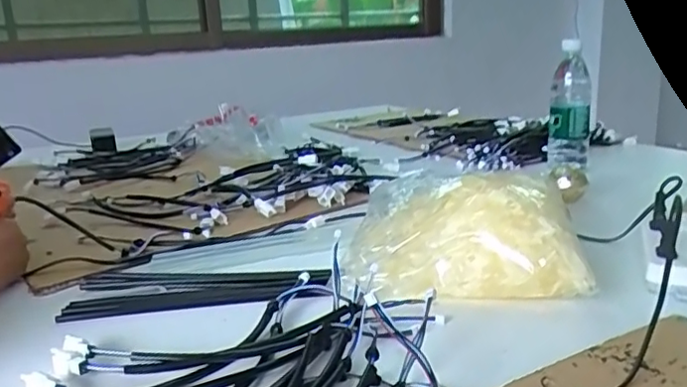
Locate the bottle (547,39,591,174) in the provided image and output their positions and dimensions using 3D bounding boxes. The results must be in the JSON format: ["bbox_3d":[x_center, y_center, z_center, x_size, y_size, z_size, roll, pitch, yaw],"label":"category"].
[{"bbox_3d":[0.390,-0.145,1.005,0.069,0.213,0.057,6,16,23],"label":"bottle"}]

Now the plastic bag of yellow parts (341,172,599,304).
[{"bbox_3d":[0.121,0.040,0.614,0.228,0.093,0.156,-2,16,4],"label":"plastic bag of yellow parts"}]

